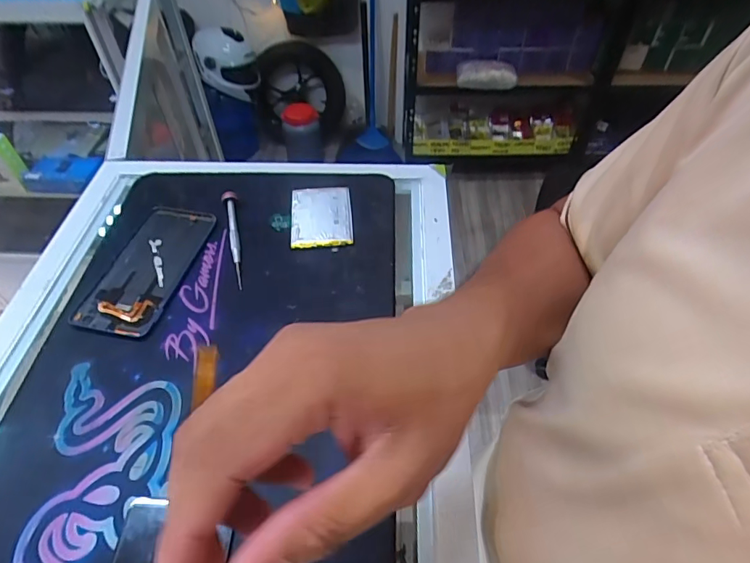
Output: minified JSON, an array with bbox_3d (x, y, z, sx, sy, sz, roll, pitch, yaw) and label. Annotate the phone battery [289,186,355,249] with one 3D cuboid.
[{"bbox_3d":[-0.056,-0.069,0.483,0.062,0.009,0.085,-4,50,-3],"label":"phone battery"}]

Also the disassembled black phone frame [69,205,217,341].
[{"bbox_3d":[-0.219,-0.017,0.446,0.079,0.011,0.159,9,50,7],"label":"disassembled black phone frame"}]

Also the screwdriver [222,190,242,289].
[{"bbox_3d":[-0.140,-0.046,0.463,0.014,0.017,0.122,-12,51,-10],"label":"screwdriver"}]

